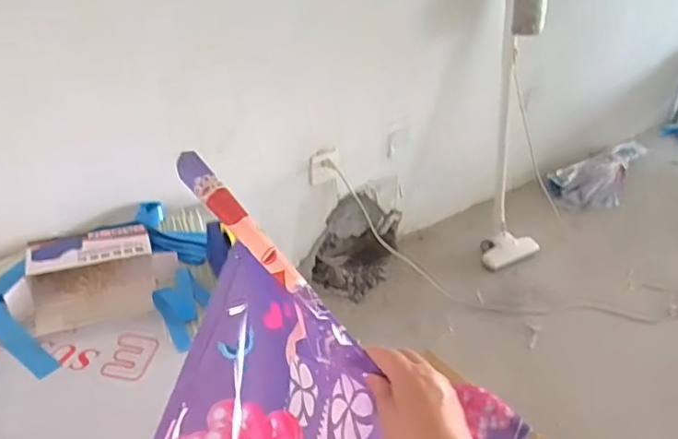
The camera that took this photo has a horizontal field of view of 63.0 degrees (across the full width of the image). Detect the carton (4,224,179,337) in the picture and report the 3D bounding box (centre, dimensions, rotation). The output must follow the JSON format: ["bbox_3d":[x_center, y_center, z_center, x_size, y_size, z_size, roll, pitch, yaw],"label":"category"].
[{"bbox_3d":[-0.440,0.105,1.010,0.275,0.077,0.173,-10,43,-19],"label":"carton"}]

